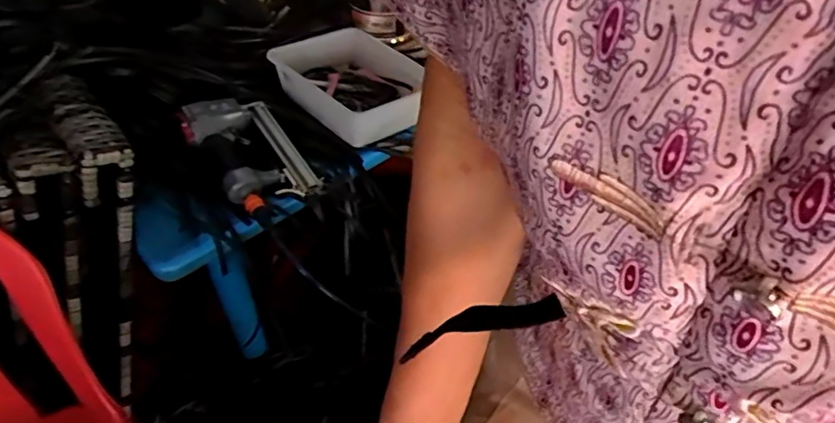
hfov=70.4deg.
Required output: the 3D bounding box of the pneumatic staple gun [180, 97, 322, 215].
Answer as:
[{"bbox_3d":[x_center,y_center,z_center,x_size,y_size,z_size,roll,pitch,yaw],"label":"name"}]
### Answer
[{"bbox_3d":[-0.276,-0.104,0.960,0.148,0.053,0.226,-27,57,-24],"label":"pneumatic staple gun"}]

